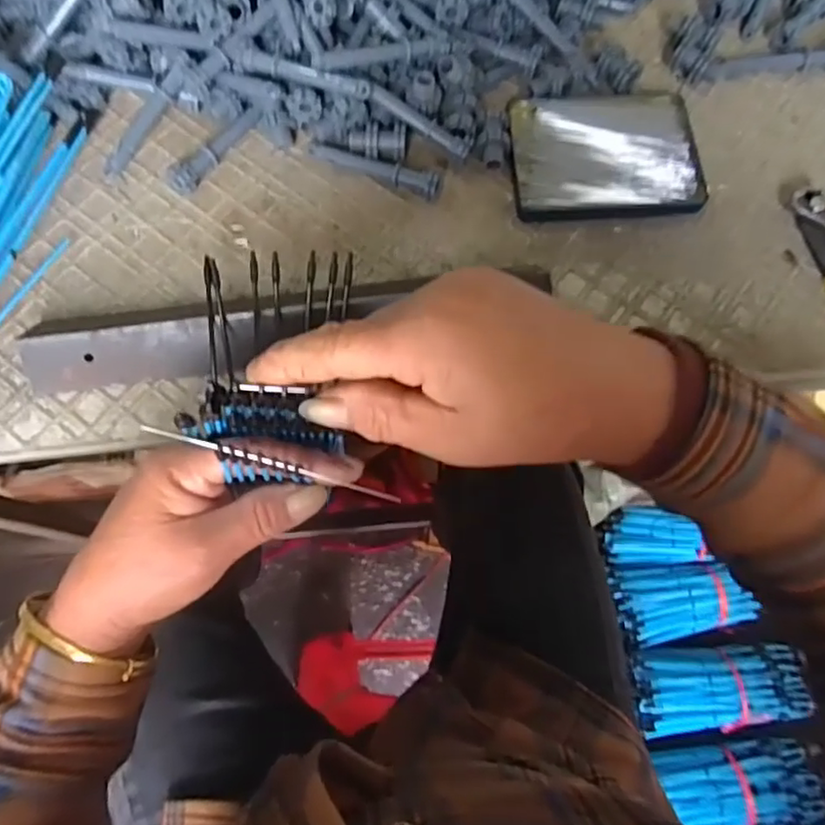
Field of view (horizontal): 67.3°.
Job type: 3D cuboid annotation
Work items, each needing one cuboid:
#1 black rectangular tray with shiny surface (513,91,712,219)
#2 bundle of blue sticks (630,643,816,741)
[{"bbox_3d":[0.133,-0.183,0.430,0.128,0.006,0.098,-2,73,-3],"label":"black rectangular tray with shiny surface"},{"bbox_3d":[0.466,0.426,0.950,0.242,0.059,0.120,-4,74,-4],"label":"bundle of blue sticks"}]

